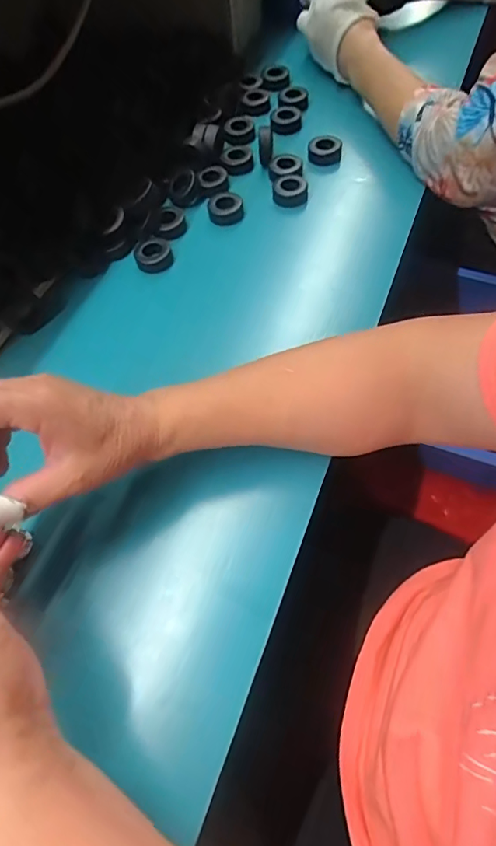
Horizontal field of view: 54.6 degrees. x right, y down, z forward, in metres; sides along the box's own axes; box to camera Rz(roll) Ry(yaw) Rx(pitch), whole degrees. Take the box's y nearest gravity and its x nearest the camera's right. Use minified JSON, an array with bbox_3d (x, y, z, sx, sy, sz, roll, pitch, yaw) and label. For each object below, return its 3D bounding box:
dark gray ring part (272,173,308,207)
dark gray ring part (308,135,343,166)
[{"bbox_3d":[0.045,-0.251,0.518,0.037,0.017,0.037,5,61,4],"label":"dark gray ring part"},{"bbox_3d":[0.086,-0.307,0.537,0.038,0.013,0.035,9,62,6],"label":"dark gray ring part"}]

